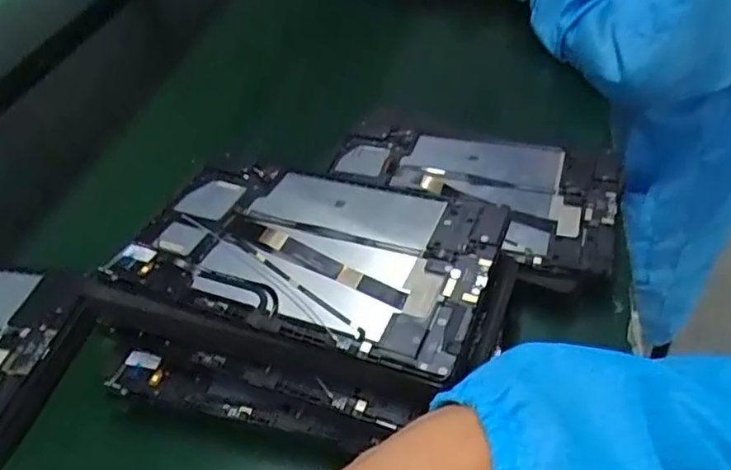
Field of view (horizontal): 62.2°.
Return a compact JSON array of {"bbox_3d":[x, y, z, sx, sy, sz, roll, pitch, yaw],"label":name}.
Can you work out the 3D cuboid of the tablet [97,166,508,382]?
[{"bbox_3d":[-0.038,0.005,0.405,0.238,0.014,0.145,14,48,18],"label":"tablet"}]

